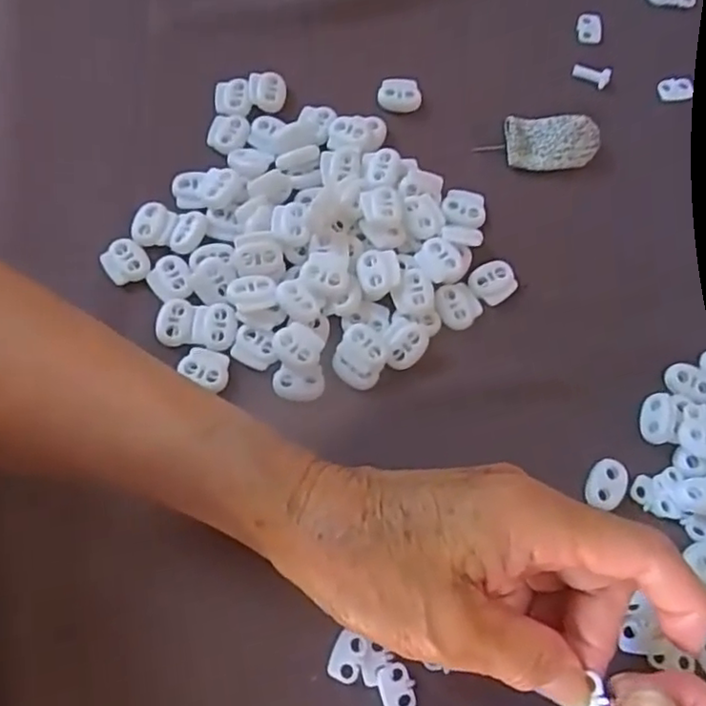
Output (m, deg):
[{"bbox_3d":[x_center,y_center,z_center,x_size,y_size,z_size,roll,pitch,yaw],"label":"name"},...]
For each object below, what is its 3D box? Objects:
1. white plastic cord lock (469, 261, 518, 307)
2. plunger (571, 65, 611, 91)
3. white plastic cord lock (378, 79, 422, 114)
[{"bbox_3d":[0.066,-0.034,0.304,0.021,0.004,0.019,-42,77,-15],"label":"white plastic cord lock"},{"bbox_3d":[0.128,-0.150,0.347,0.020,0.008,0.008,29,72,8],"label":"plunger"},{"bbox_3d":[0.024,-0.134,0.341,0.022,0.015,0.012,-4,71,-4],"label":"white plastic cord lock"}]

